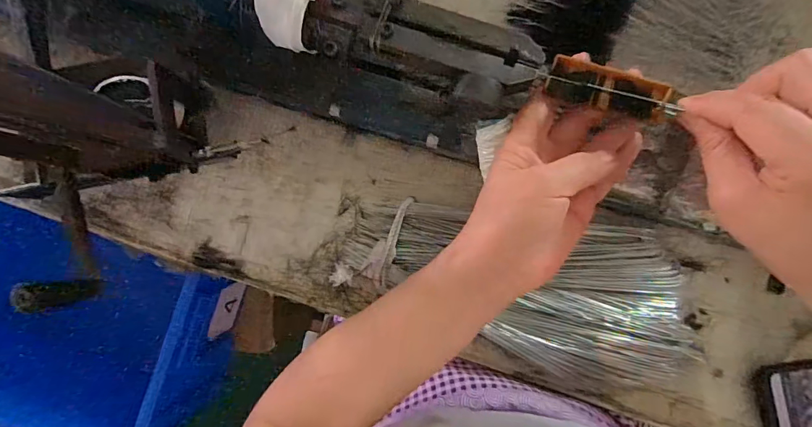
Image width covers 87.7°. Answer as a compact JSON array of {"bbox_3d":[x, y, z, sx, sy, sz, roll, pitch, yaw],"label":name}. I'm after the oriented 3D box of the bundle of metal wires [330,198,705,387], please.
[{"bbox_3d":[0.100,0.074,0.392,0.327,0.034,0.141,7,88,4],"label":"bundle of metal wires"}]

